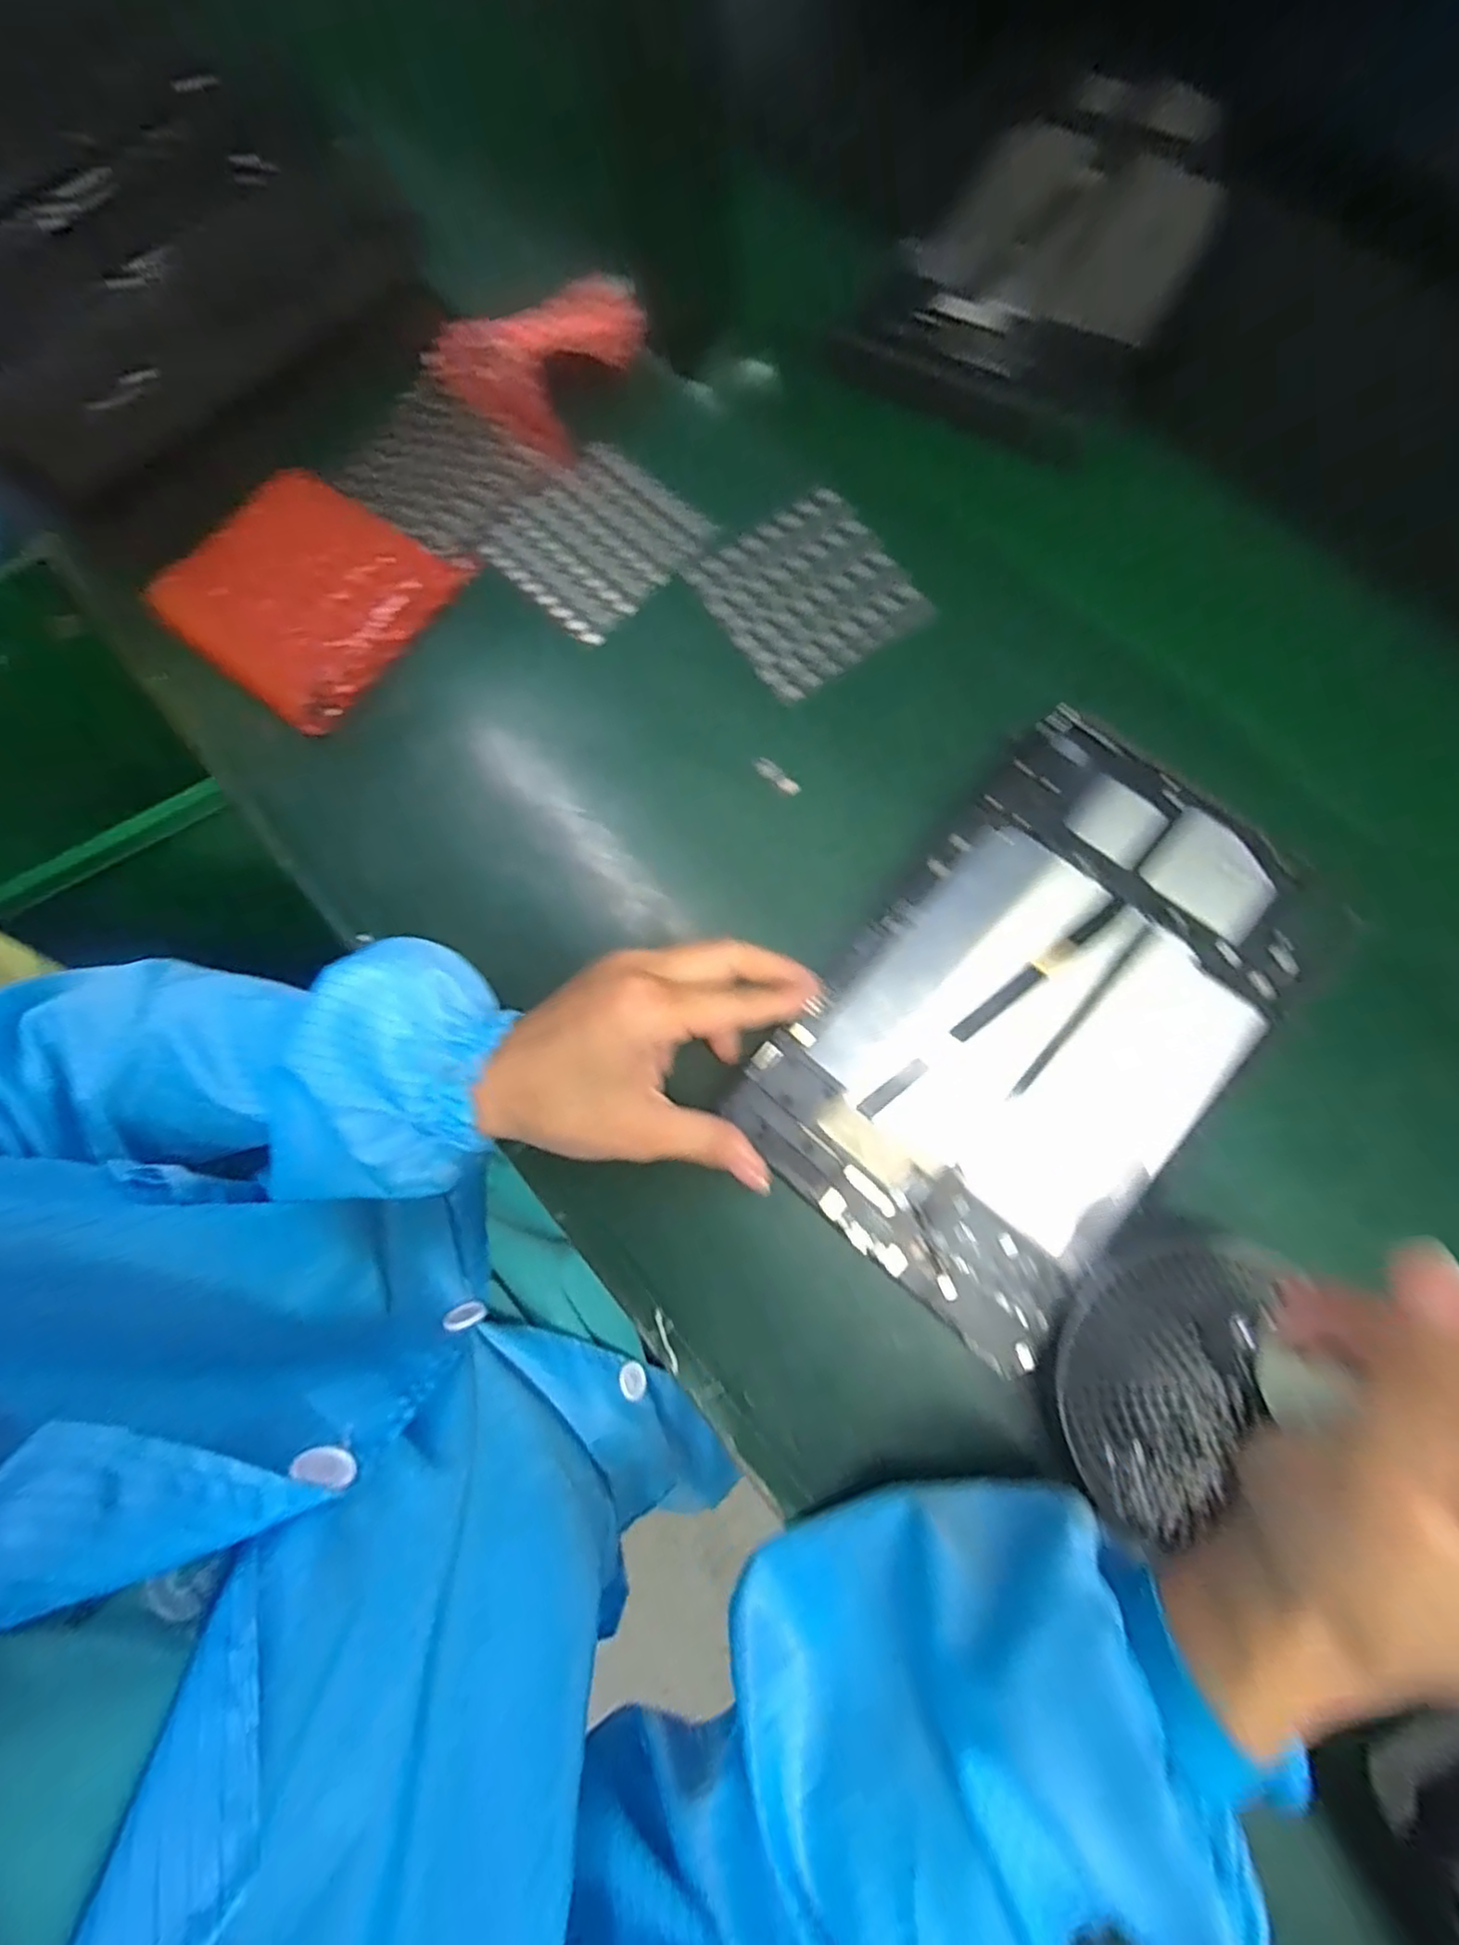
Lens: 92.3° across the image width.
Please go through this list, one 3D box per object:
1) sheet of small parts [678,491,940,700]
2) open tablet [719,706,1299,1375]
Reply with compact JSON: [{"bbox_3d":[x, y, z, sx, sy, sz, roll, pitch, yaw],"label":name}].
[{"bbox_3d":[0.041,-0.204,0.375,0.097,0.012,0.098,-30,77,-4],"label":"sheet of small parts"},{"bbox_3d":[0.126,0.015,0.291,0.145,0.006,0.235,39,83,13],"label":"open tablet"}]

